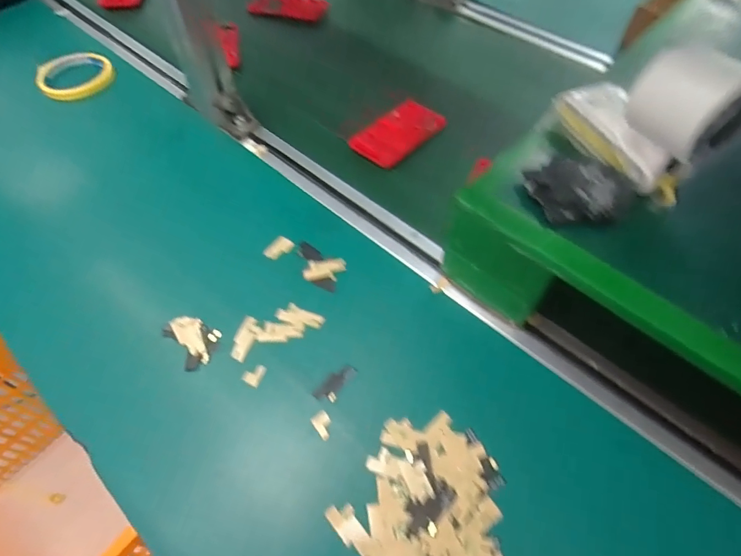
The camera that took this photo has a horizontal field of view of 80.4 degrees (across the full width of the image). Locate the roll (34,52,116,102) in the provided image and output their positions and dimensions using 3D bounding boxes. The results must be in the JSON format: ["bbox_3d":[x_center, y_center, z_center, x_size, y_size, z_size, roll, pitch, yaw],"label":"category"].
[{"bbox_3d":[-0.404,-0.278,0.599,0.092,0.020,0.092,0,56,-1],"label":"roll"}]

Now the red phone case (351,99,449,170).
[{"bbox_3d":[0.034,-0.175,0.529,0.111,0.012,0.060,-38,64,-23],"label":"red phone case"}]

